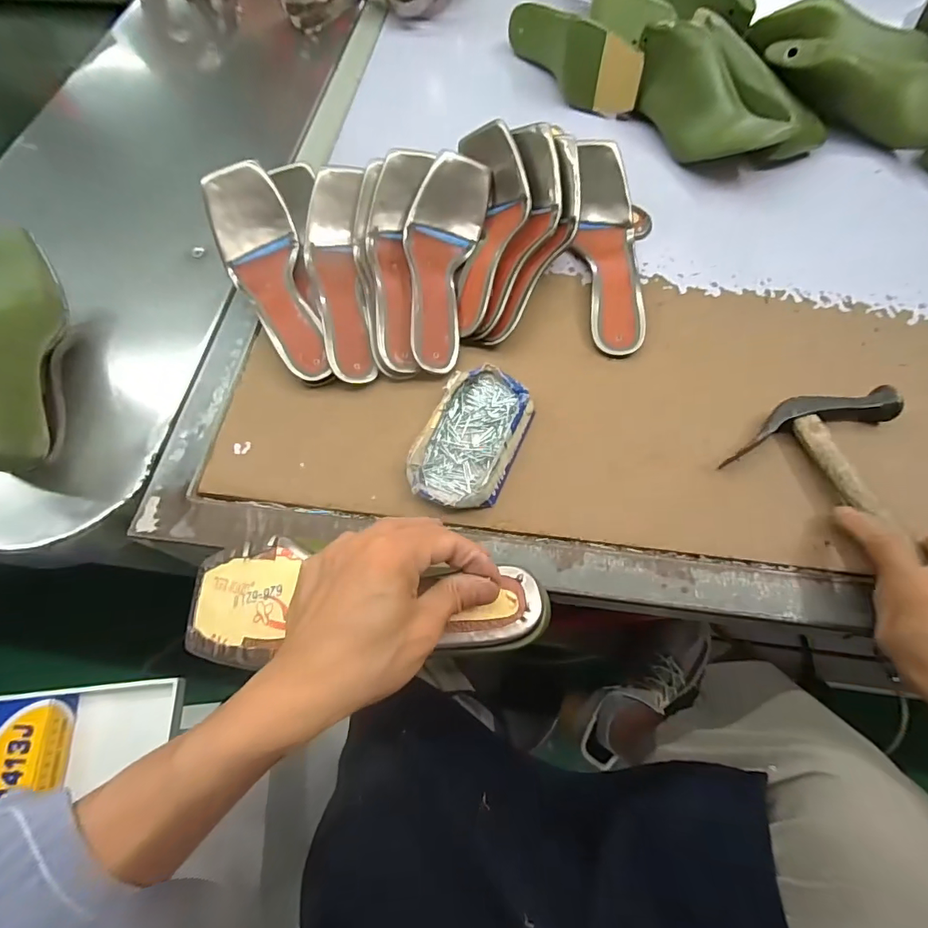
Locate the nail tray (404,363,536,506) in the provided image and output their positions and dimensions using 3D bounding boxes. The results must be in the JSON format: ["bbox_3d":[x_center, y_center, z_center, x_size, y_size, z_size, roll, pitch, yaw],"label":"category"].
[{"bbox_3d":[0.008,-0.025,0.411,0.078,0.025,0.136,20,67,13],"label":"nail tray"}]

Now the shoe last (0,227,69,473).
[{"bbox_3d":[-0.416,-0.109,0.446,0.073,0.115,0.240,-22,64,-7],"label":"shoe last"}]

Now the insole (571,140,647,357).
[{"bbox_3d":[0.150,-0.216,0.484,0.059,0.047,0.224,-2,76,3],"label":"insole"}]

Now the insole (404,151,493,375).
[{"bbox_3d":[-0.025,-0.207,0.465,0.074,0.054,0.227,5,64,6],"label":"insole"}]

